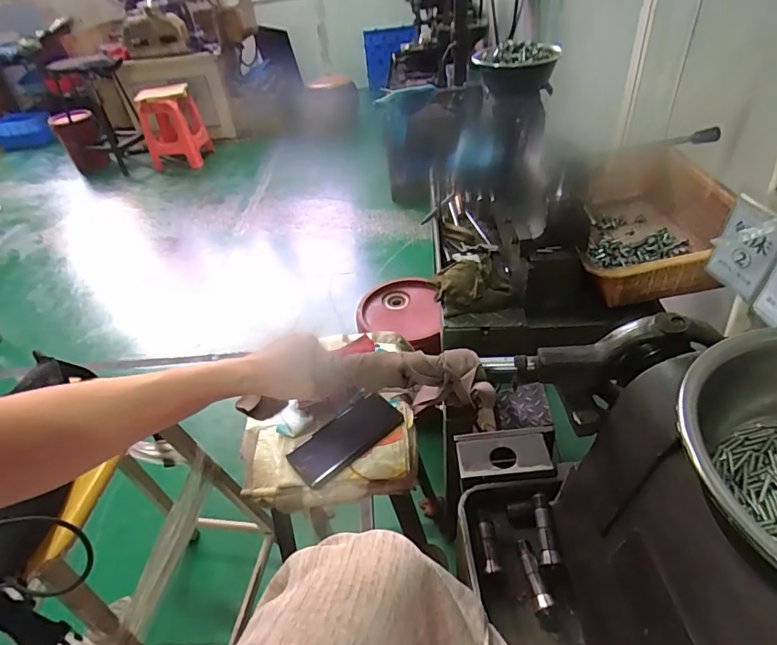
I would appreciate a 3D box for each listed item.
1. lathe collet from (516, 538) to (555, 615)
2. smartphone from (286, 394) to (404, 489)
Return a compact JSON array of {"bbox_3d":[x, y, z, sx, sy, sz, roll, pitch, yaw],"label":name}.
[{"bbox_3d":[0.156,0.270,0.499,0.018,0.021,0.071,-6,40,1],"label":"lathe collet"},{"bbox_3d":[-0.060,0.163,0.664,0.160,0.010,0.074,-30,45,-24],"label":"smartphone"}]

